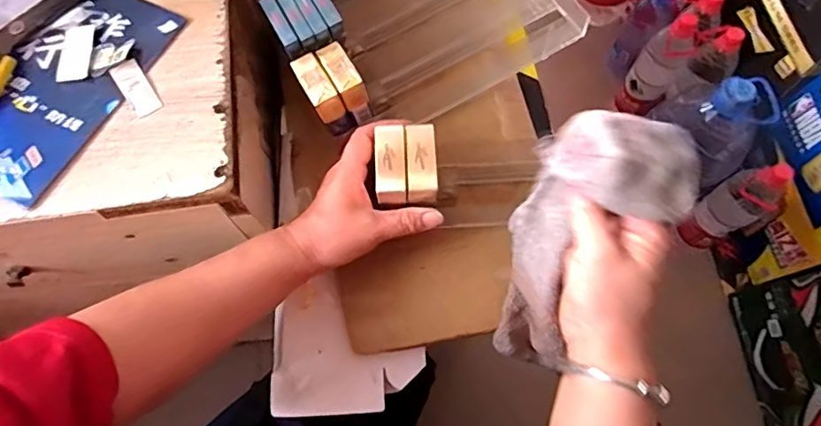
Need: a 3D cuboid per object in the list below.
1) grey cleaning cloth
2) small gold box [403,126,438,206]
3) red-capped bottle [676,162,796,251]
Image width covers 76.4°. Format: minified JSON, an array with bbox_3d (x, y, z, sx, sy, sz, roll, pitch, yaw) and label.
[{"bbox_3d":[0.117,0.042,0.400,0.096,0.234,0.070,23,42,9],"label":"grey cleaning cloth"},{"bbox_3d":[0.009,-0.037,0.423,0.023,0.042,0.055,-2,69,-1],"label":"small gold box"},{"bbox_3d":[0.596,-0.010,0.975,0.083,0.258,0.085,0,69,0],"label":"red-capped bottle"}]

